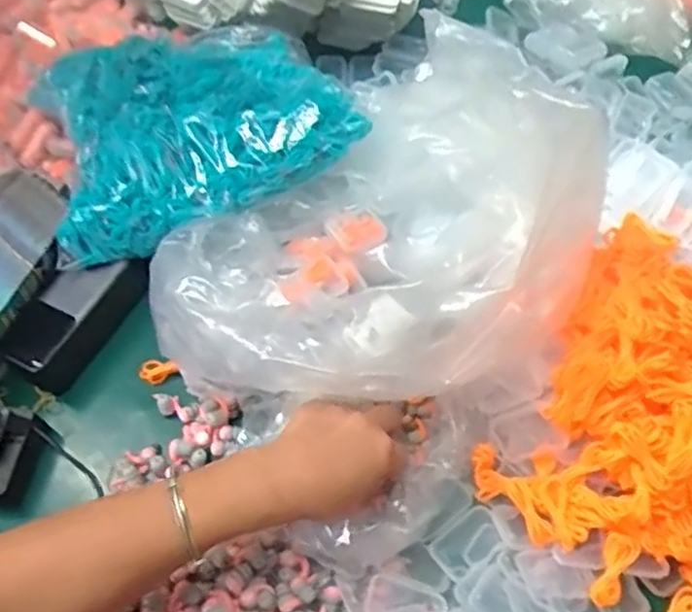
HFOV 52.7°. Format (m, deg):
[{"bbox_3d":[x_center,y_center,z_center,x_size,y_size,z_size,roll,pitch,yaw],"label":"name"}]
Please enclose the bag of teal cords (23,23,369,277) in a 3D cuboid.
[{"bbox_3d":[-0.153,-0.183,0.665,0.276,0.080,0.223,-19,58,-7],"label":"bag of teal cords"}]

